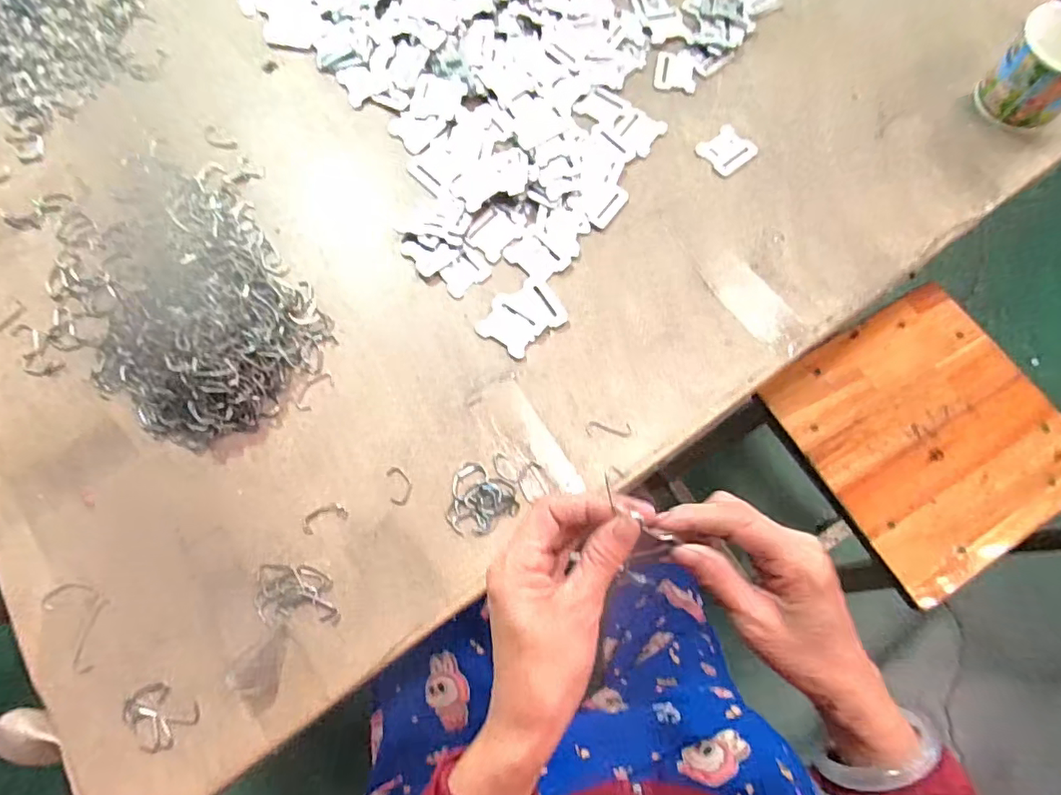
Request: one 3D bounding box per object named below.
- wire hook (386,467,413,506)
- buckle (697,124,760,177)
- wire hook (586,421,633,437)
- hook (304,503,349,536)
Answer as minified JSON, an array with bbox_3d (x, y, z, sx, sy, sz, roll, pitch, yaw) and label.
[{"bbox_3d":[-0.107,0.072,0.441,0.018,0.004,0.032,-13,71,-5],"label":"wire hook"},{"bbox_3d":[0.202,-0.255,0.554,0.051,0.004,0.047,-37,75,-12],"label":"buckle"},{"bbox_3d":[0.068,0.027,0.463,0.038,0.004,0.012,4,71,1],"label":"wire hook"},{"bbox_3d":[-0.166,0.096,0.433,0.036,0.004,0.018,-25,73,-9],"label":"hook"}]

